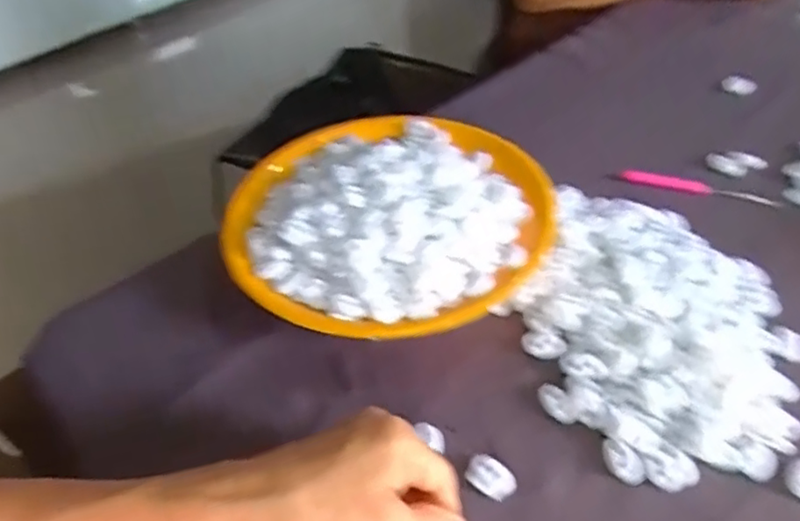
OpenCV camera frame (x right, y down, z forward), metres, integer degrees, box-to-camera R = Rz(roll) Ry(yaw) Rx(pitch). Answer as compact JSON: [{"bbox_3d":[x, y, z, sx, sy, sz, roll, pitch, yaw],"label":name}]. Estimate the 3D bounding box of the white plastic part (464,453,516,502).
[{"bbox_3d":[0.051,0.121,0.355,0.027,0.007,0.021,26,53,30],"label":"white plastic part"}]

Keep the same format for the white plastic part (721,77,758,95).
[{"bbox_3d":[0.331,-0.170,0.617,0.031,0.009,0.015,14,48,20],"label":"white plastic part"}]

